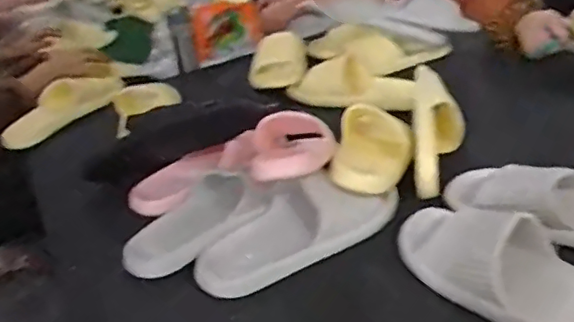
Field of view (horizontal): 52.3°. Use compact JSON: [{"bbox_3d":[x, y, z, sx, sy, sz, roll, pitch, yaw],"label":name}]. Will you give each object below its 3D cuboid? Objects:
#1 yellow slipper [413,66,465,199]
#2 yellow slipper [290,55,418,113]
[{"bbox_3d":[0.202,-0.019,0.799,0.065,0.099,0.198,4,51,18],"label":"yellow slipper"},{"bbox_3d":[0.116,-0.139,1.055,0.209,0.088,0.099,5,30,-8],"label":"yellow slipper"}]

